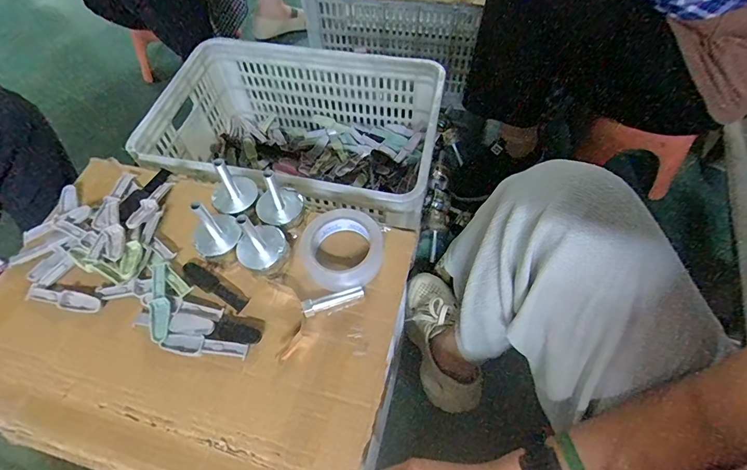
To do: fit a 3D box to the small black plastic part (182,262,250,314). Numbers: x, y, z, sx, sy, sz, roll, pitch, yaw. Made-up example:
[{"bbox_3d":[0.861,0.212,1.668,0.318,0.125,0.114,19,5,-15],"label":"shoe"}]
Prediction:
[{"bbox_3d":[-0.206,0.065,0.521,0.099,0.011,0.023,28,64,18],"label":"small black plastic part"}]

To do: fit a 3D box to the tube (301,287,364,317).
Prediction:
[{"bbox_3d":[-0.050,0.081,0.504,0.077,0.016,0.016,-18,60,-9],"label":"tube"}]

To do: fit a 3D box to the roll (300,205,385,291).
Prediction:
[{"bbox_3d":[-0.041,0.018,0.525,0.103,0.043,0.100,-1,59,2],"label":"roll"}]

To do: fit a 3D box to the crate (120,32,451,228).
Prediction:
[{"bbox_3d":[-0.145,-0.184,0.834,0.513,0.223,0.352,9,60,8],"label":"crate"}]

